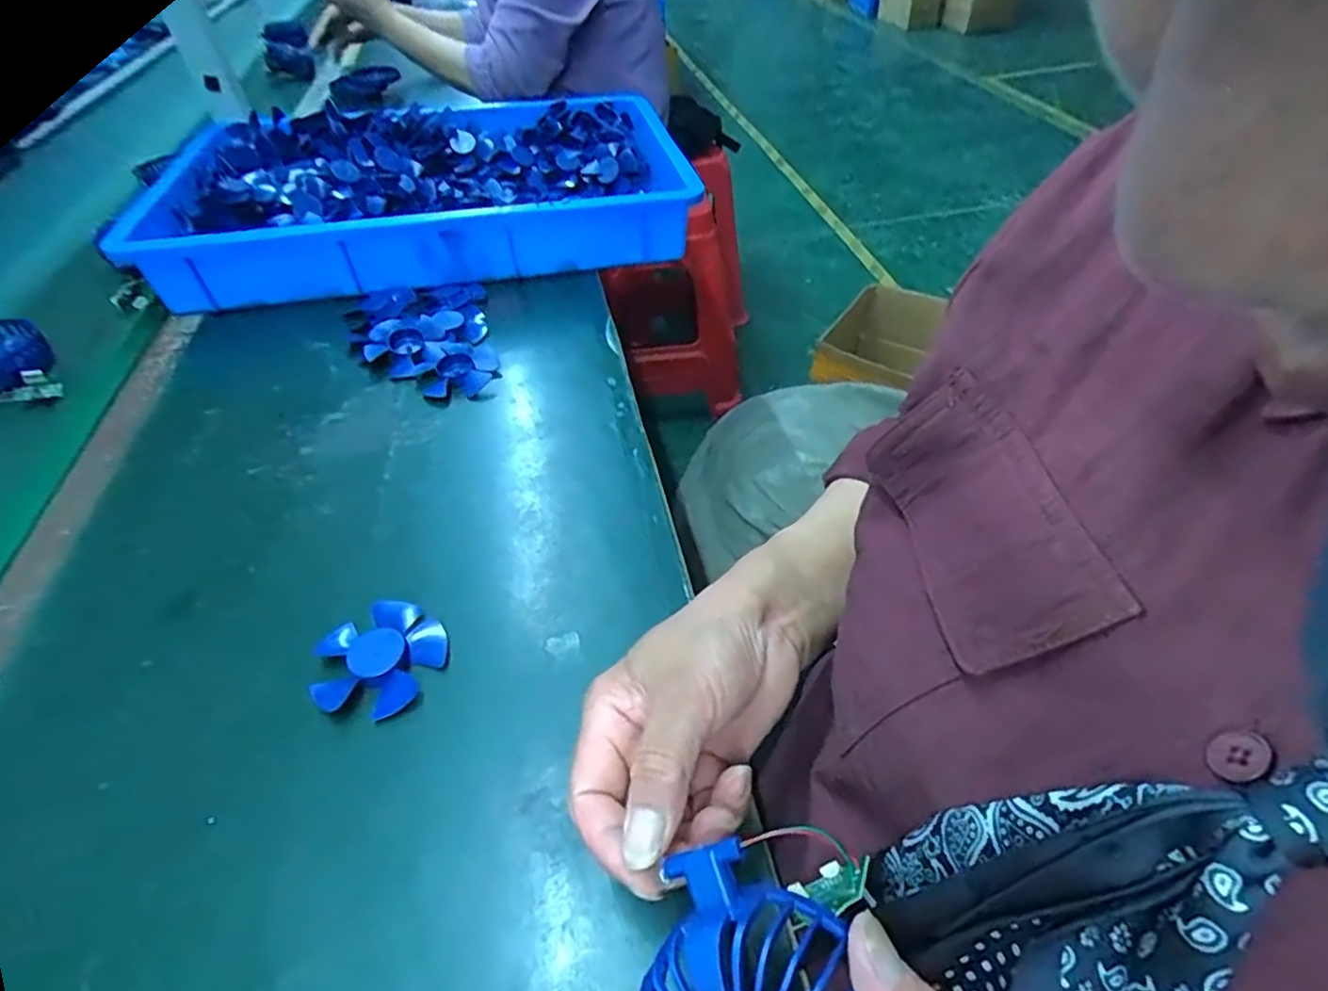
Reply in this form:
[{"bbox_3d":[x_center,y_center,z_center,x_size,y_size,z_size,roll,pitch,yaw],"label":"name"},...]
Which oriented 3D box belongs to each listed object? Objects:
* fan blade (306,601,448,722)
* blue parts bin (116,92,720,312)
[{"bbox_3d":[-0.165,0.093,0.369,0.066,0.014,0.070,0,45,0],"label":"fan blade"},{"bbox_3d":[-0.278,-0.369,0.761,0.559,0.084,0.370,-8,46,-7],"label":"blue parts bin"}]

